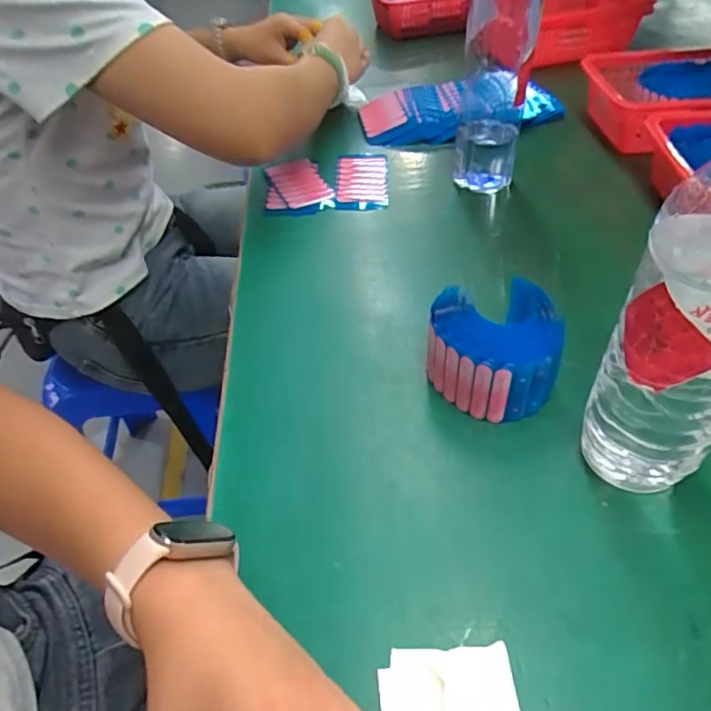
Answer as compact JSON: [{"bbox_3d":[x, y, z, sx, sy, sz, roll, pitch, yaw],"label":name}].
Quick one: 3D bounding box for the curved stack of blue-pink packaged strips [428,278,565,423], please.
[{"bbox_3d":[0.092,-0.006,0.387,0.088,0.066,0.082,11,48,16],"label":"curved stack of blue-pink packaged strips"}]

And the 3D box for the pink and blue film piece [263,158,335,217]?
[{"bbox_3d":[-0.061,-0.181,0.611,0.071,0.023,0.086,-6,45,0],"label":"pink and blue film piece"}]

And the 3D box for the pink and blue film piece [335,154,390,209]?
[{"bbox_3d":[0.007,-0.193,0.625,0.057,0.009,0.115,-2,45,4],"label":"pink and blue film piece"}]

